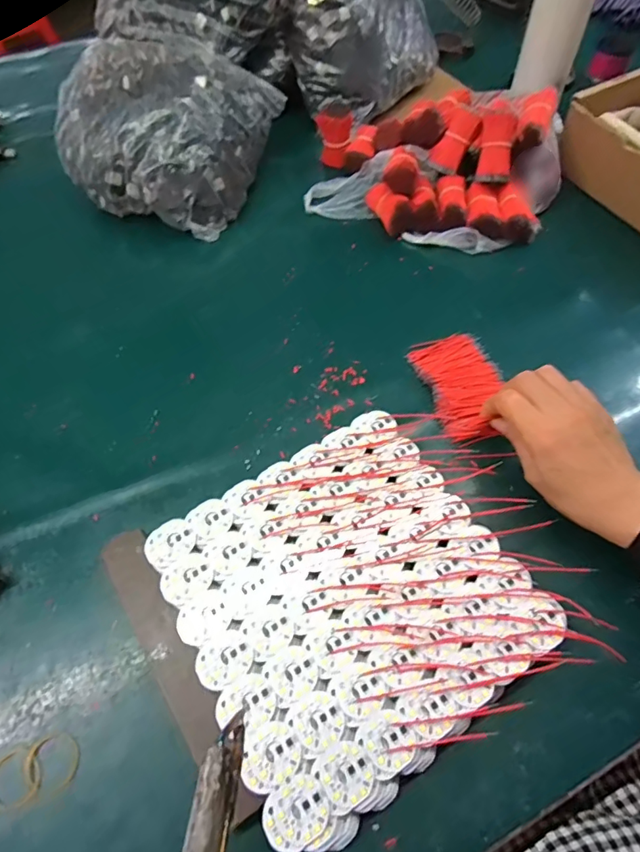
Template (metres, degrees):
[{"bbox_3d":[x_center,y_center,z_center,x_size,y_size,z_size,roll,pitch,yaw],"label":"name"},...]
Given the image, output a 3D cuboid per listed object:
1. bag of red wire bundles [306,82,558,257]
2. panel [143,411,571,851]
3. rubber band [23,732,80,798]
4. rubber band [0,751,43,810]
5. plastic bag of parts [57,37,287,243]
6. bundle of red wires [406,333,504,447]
[{"bbox_3d":[0.140,-0.331,0.582,0.291,0.097,0.217,17,60,9],"label":"bag of red wire bundles"},{"bbox_3d":[0.019,0.118,0.347,0.219,0.035,0.219,-28,64,-17],"label":"panel"},{"bbox_3d":[-0.171,0.216,0.307,0.033,0.004,0.033,0,59,-1],"label":"rubber band"},{"bbox_3d":[-0.193,0.223,0.303,0.031,0.004,0.030,0,59,-1],"label":"rubber band"},{"bbox_3d":[-0.190,-0.356,0.589,0.224,0.140,0.201,16,60,9],"label":"plastic bag of parts"},{"bbox_3d":[0.132,-0.041,0.445,0.072,0.023,0.121,-8,60,-6],"label":"bundle of red wires"}]

